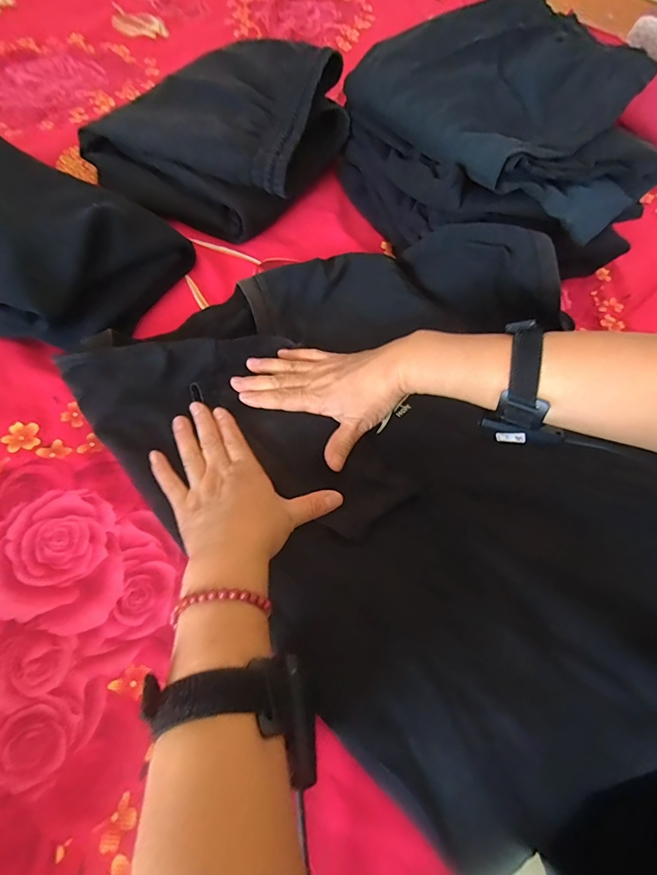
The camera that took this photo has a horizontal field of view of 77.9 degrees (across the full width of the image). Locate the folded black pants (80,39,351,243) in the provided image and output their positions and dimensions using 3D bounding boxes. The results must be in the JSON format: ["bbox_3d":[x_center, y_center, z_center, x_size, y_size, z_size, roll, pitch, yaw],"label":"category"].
[{"bbox_3d":[-0.143,-0.409,0.549,0.274,0.119,0.280,22,63,8],"label":"folded black pants"}]

